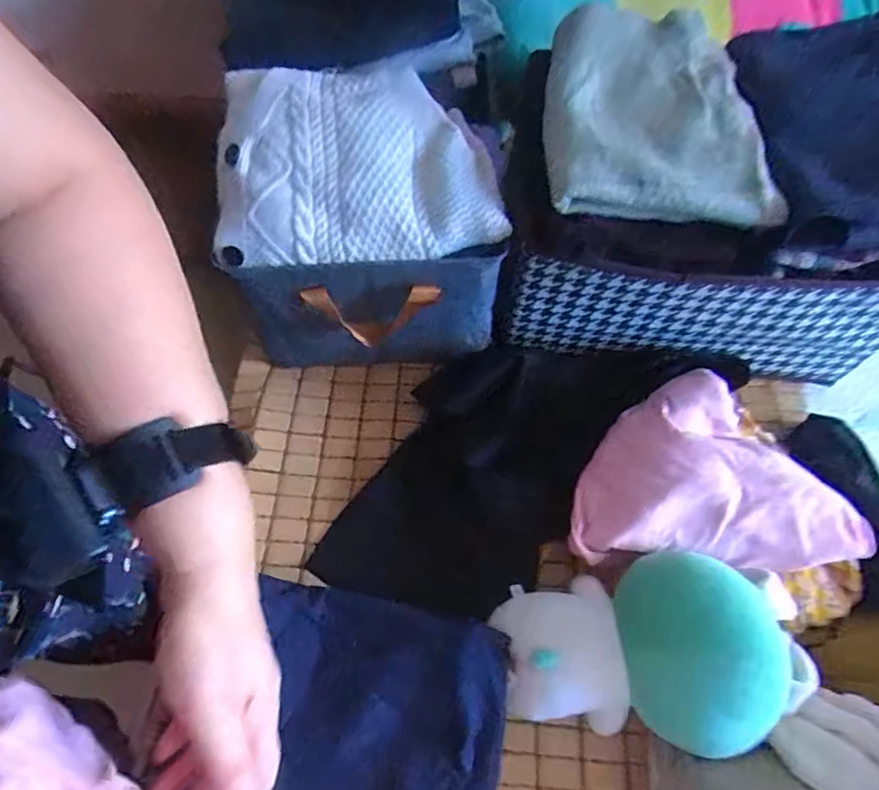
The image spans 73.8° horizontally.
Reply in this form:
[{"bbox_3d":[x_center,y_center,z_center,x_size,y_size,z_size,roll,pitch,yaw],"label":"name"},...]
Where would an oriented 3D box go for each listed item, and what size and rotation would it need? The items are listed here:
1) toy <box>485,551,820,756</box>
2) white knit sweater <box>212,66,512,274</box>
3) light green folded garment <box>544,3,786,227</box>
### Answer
[{"bbox_3d":[0.171,0.199,0.471,0.229,0.106,0.139,9,65,5],"label":"toy"},{"bbox_3d":[-0.079,-0.218,0.544,0.252,0.066,0.185,-4,64,-1],"label":"white knit sweater"},{"bbox_3d":[0.194,-0.262,0.542,0.187,0.053,0.225,2,64,1],"label":"light green folded garment"}]

